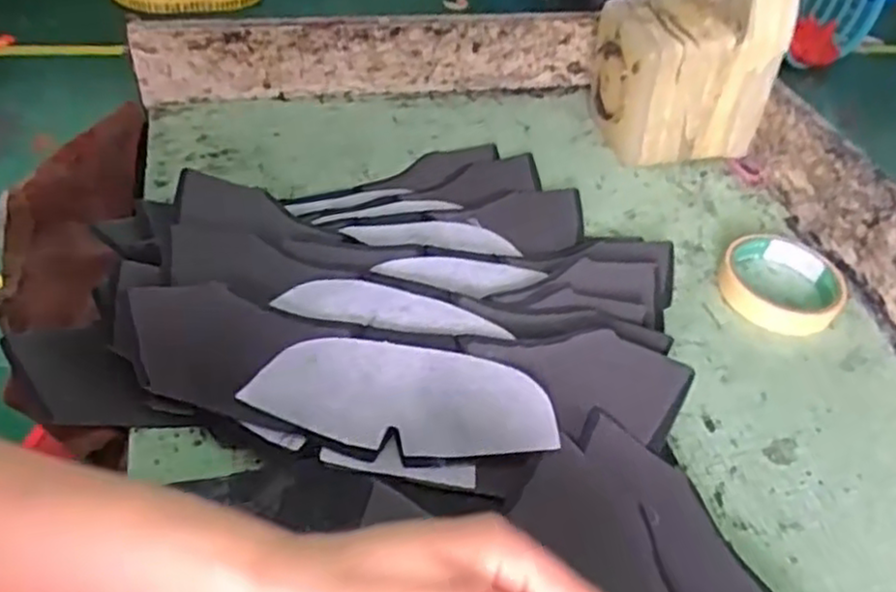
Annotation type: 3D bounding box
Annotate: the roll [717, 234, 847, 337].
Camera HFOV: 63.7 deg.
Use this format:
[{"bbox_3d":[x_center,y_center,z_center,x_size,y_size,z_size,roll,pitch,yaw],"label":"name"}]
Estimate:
[{"bbox_3d":[0.252,-0.015,0.547,0.085,0.019,0.097,20,44,11],"label":"roll"}]

